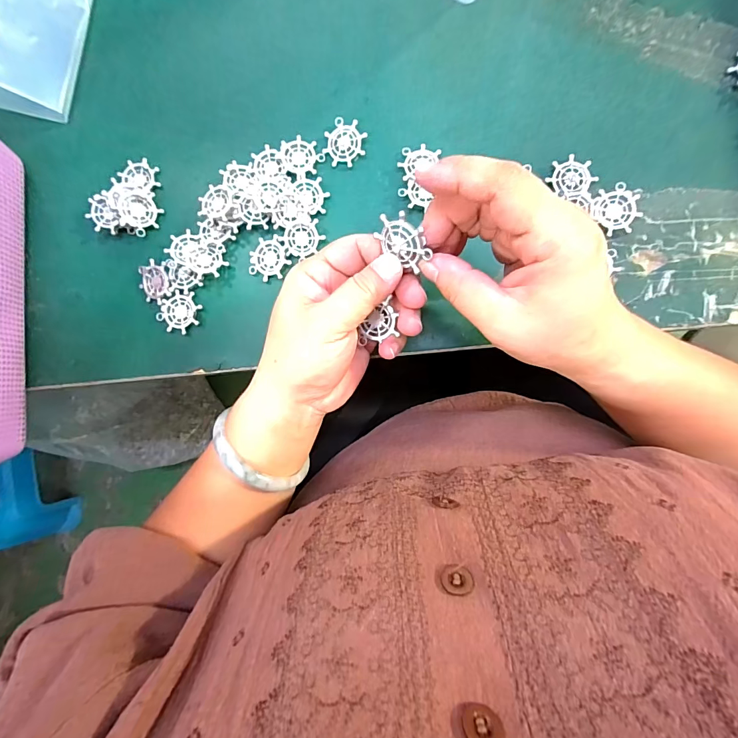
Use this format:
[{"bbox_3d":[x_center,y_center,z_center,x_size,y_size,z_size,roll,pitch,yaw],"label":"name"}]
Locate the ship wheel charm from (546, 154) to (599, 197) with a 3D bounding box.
[{"bbox_3d":[0.140,-0.133,0.265,0.030,0.004,0.027,-19,82,3],"label":"ship wheel charm"}]

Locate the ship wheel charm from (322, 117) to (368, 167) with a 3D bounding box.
[{"bbox_3d":[-0.018,-0.169,0.286,0.031,0.004,0.033,9,89,7],"label":"ship wheel charm"}]

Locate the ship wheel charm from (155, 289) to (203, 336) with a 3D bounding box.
[{"bbox_3d":[-0.146,-0.043,0.295,0.031,0.004,0.029,0,88,7],"label":"ship wheel charm"}]

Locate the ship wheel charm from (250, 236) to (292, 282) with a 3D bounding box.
[{"bbox_3d":[-0.075,-0.083,0.290,0.030,0.004,0.032,0,88,7],"label":"ship wheel charm"}]

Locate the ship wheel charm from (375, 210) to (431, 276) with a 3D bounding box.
[{"bbox_3d":[0.017,-0.067,0.198,0.030,0.025,0.004,37,52,11],"label":"ship wheel charm"}]

